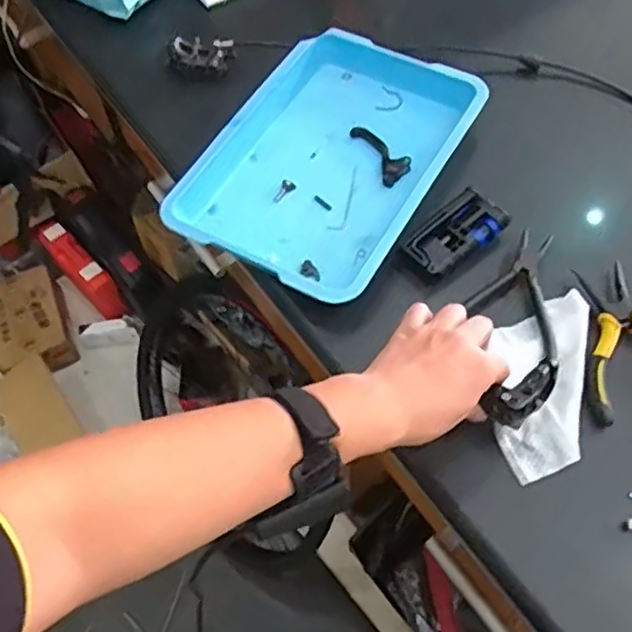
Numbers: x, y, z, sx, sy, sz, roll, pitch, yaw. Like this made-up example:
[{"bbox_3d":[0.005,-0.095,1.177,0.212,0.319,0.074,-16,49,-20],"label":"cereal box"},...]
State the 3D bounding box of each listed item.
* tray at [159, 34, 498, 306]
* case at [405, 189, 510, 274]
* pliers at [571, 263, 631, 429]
[{"bbox_3d":[0.018,-0.167,0.701,0.226,0.047,0.325,25,65,17],"label":"tray"},{"bbox_3d":[0.134,-0.080,0.641,0.093,0.022,0.053,-35,64,-16],"label":"case"},{"bbox_3d":[0.273,0.018,0.587,0.115,0.025,0.141,-14,60,-4],"label":"pliers"}]

